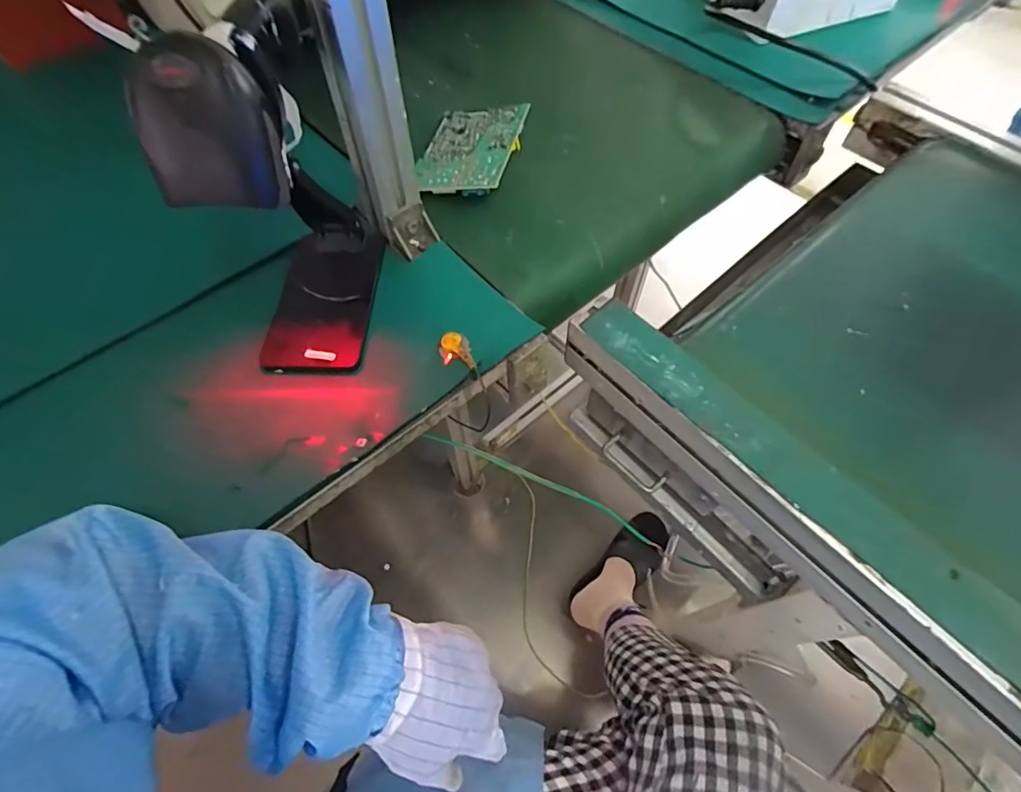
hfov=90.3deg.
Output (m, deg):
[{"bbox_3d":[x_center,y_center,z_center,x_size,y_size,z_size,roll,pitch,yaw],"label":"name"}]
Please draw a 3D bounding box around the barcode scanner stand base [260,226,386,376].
[{"bbox_3d":[-0.158,-0.086,0.436,0.079,0.008,0.147,0,61,2],"label":"barcode scanner stand base"}]

